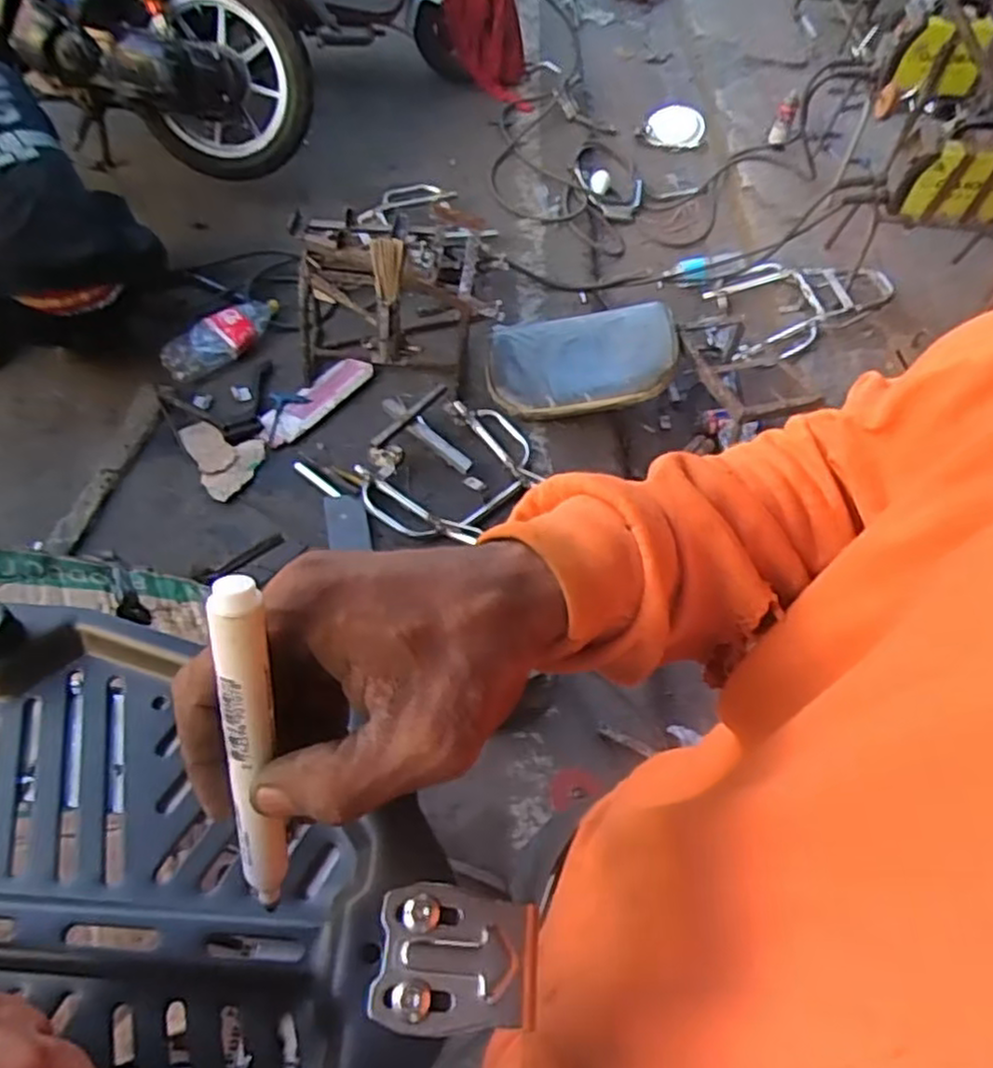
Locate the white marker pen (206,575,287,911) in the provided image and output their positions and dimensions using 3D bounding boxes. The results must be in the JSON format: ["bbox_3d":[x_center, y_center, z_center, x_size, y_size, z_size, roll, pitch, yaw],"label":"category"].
[{"bbox_3d":[-0.073,0.069,0.219,0.013,0.124,0.011,3,24,-2],"label":"white marker pen"}]

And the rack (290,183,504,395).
[{"bbox_3d":[-0.245,-0.567,1.715,0.465,0.392,0.396,-4,55,-10],"label":"rack"}]

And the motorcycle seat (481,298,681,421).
[{"bbox_3d":[0.215,-0.431,1.868,0.483,0.090,0.292,-3,68,15],"label":"motorcycle seat"}]

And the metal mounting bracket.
[{"bbox_3d":[-0.014,0.147,0.251,0.054,0.010,0.043,7,54,-2],"label":"metal mounting bracket"}]

